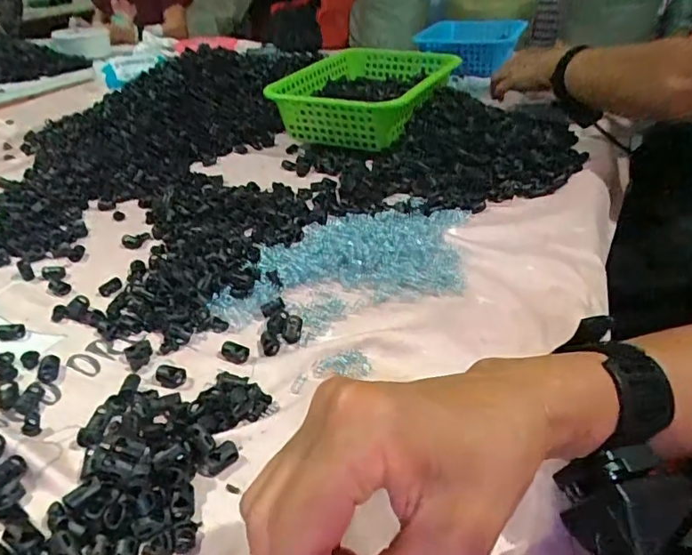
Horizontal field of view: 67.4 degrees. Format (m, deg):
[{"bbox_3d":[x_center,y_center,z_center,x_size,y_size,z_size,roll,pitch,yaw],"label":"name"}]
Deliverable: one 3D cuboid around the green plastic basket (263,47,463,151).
[{"bbox_3d":[0.040,-0.283,0.824,0.208,0.099,0.291,19,39,28],"label":"green plastic basket"}]

